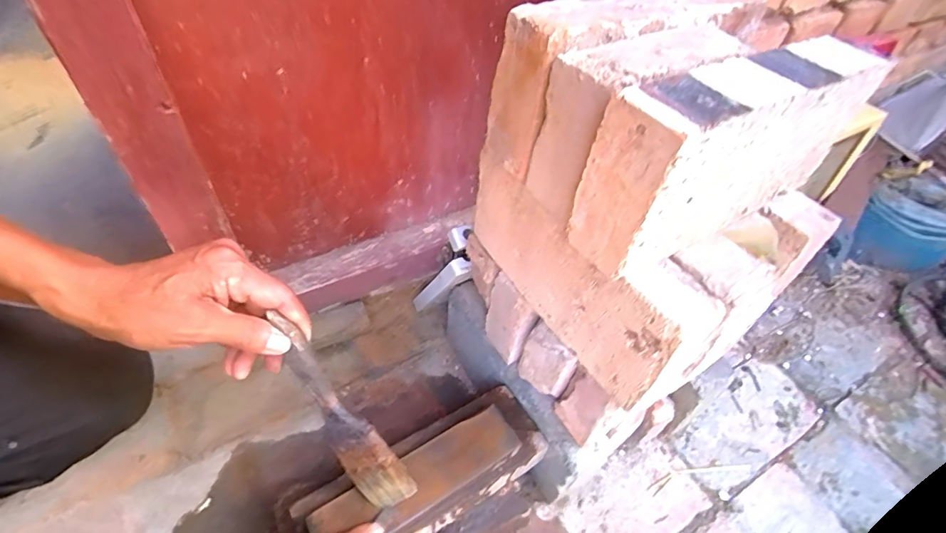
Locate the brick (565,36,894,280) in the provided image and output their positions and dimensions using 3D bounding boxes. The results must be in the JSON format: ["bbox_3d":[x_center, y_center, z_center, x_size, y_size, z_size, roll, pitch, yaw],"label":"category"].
[{"bbox_3d":[0.173,-0.077,0.321,0.220,0.119,0.055,-22,54,-23],"label":"brick"}]

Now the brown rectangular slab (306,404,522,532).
[{"bbox_3d":[-0.049,0.191,0.425,0.191,0.019,0.052,-22,54,-23],"label":"brown rectangular slab"}]

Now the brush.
[{"bbox_3d":[-0.106,0.123,0.381,0.046,0.188,0.011,-18,17,17],"label":"brush"}]

